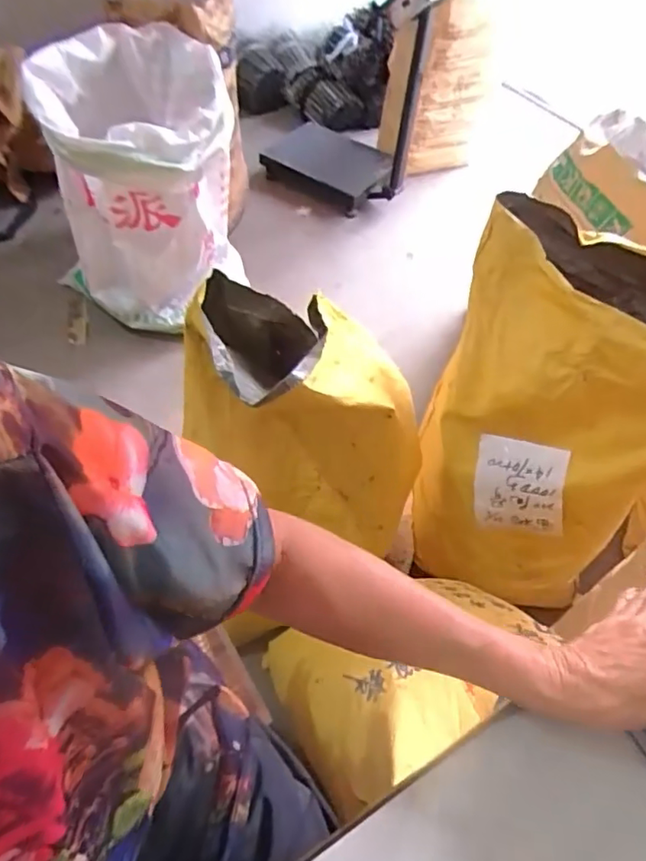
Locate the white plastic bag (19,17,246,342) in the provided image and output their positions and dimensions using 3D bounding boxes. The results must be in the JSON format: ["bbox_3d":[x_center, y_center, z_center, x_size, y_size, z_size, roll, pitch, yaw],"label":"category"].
[{"bbox_3d":[-0.415,-0.611,1.377,0.349,0.515,0.421,23,56,12],"label":"white plastic bag"}]

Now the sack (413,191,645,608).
[{"bbox_3d":[0.368,-0.033,0.892,0.377,0.496,0.329,19,55,9],"label":"sack"}]

